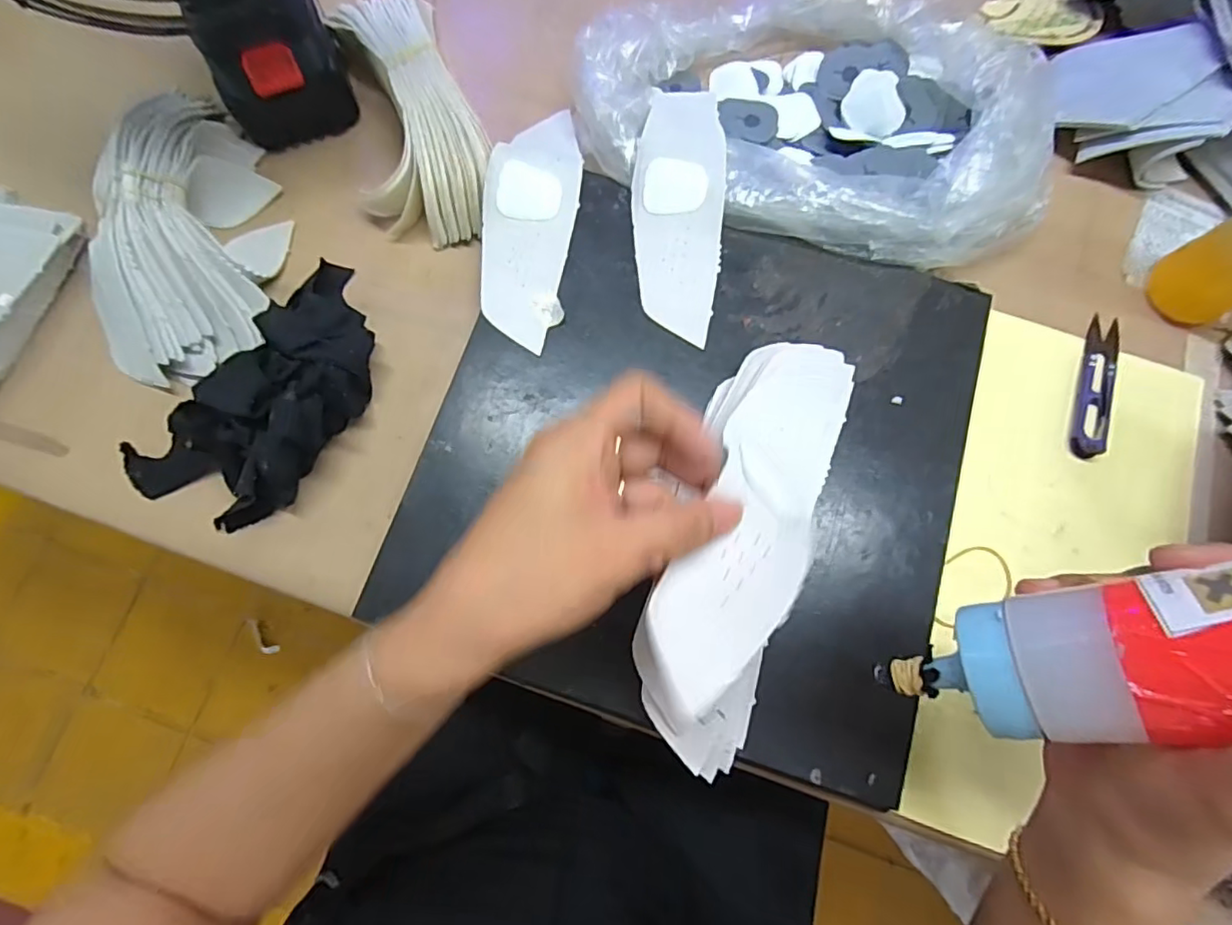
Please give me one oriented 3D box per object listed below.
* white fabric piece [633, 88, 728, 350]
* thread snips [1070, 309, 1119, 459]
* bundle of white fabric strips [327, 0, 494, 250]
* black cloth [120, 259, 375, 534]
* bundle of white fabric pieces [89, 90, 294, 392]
[{"bbox_3d":[0.040,-0.169,0.368,0.055,0.016,0.188,2,77,-1],"label":"white fabric piece"},{"bbox_3d":[0.310,-0.050,0.374,0.020,0.010,0.100,20,77,3],"label":"thread snips"},{"bbox_3d":[-0.132,-0.235,0.388,0.088,0.050,0.180,-12,77,-4],"label":"bundle of white fabric strips"},{"bbox_3d":[-0.202,-0.038,0.334,0.098,0.053,0.176,39,79,8],"label":"black cloth"},{"bbox_3d":[-0.274,-0.145,0.359,0.111,0.052,0.190,-10,77,-3],"label":"bundle of white fabric pieces"}]

